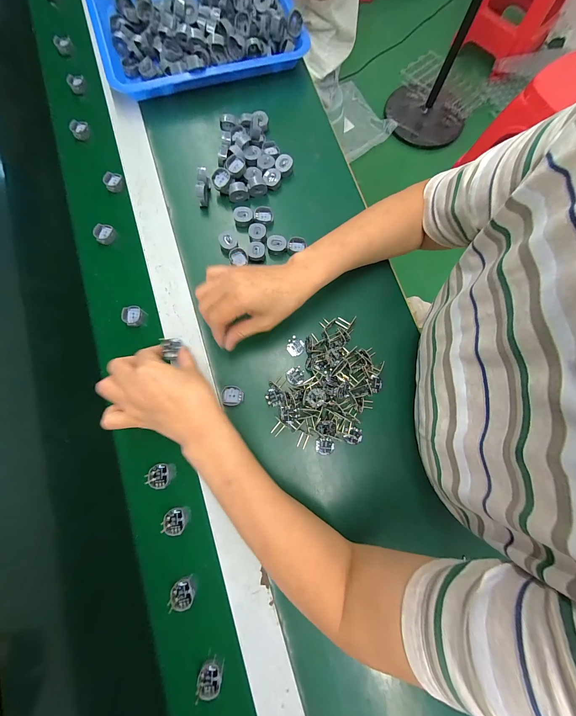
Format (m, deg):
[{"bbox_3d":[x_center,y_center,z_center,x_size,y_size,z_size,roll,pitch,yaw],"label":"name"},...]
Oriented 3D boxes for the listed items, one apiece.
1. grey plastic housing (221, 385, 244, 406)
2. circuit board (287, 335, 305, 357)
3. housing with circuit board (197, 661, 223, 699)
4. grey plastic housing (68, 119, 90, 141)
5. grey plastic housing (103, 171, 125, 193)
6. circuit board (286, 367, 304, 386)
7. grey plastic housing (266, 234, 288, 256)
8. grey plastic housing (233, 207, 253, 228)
[{"bbox_3d":[-0.072,0.050,0.364,0.028,0.009,0.025,4,77,-1],"label":"grey plastic housing"},{"bbox_3d":[0.011,-0.017,0.383,0.025,0.004,0.026,39,82,7],"label":"circuit board"},{"bbox_3d":[-0.087,0.359,0.309,0.025,0.017,0.023,0,77,-2],"label":"housing with circuit board"},{"bbox_3d":[-0.337,-0.371,0.450,0.029,0.017,0.022,-34,81,-9],"label":"grey plastic housing"},{"bbox_3d":[-0.272,-0.276,0.433,0.028,0.012,0.029,0,77,-2],"label":"grey plastic housing"},{"bbox_3d":[0.010,0.024,0.373,0.024,0.004,0.024,-39,81,-9],"label":"circuit board"},{"bbox_3d":[-0.016,-0.165,0.410,0.030,0.017,0.026,0,78,-2],"label":"grey plastic housing"},{"bbox_3d":[-0.066,-0.209,0.415,0.028,0.017,0.027,-10,78,-4],"label":"grey plastic housing"}]

